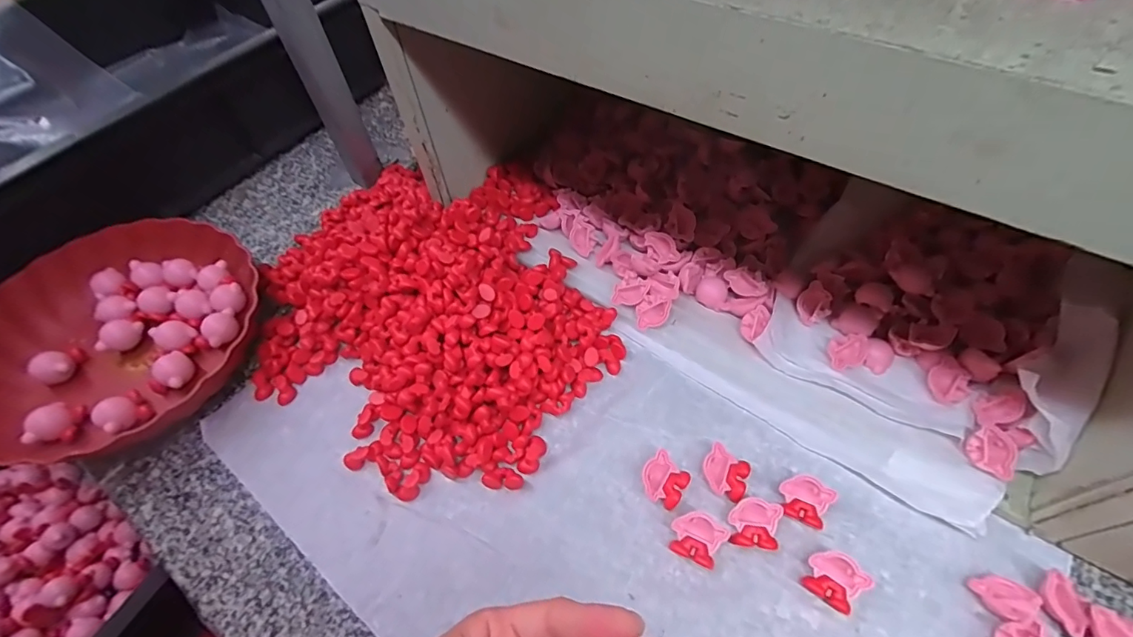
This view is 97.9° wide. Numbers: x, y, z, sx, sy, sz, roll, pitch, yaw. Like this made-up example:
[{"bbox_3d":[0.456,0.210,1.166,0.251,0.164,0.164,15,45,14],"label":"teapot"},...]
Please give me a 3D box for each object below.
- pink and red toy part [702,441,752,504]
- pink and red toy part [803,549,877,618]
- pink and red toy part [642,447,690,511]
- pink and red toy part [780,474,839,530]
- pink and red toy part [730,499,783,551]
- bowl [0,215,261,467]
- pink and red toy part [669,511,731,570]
[{"bbox_3d":[0.121,0.120,0.379,0.034,0.015,0.034,28,62,20],"label":"pink and red toy part"},{"bbox_3d":[0.181,0.177,0.336,0.032,0.017,0.035,-39,63,-21],"label":"pink and red toy part"},{"bbox_3d":[0.074,0.124,0.376,0.034,0.015,0.032,38,66,25],"label":"pink and red toy part"},{"bbox_3d":[0.175,0.135,0.364,0.034,0.016,0.033,27,61,19],"label":"pink and red toy part"},{"bbox_3d":[0.135,0.149,0.358,0.034,0.016,0.034,15,58,12],"label":"pink and red toy part"},{"bbox_3d":[-0.408,0.013,0.451,0.231,0.052,0.247,-1,56,2],"label":"bowl"},{"bbox_3d":[0.093,0.158,0.355,0.036,0.017,0.032,29,62,21],"label":"pink and red toy part"}]

